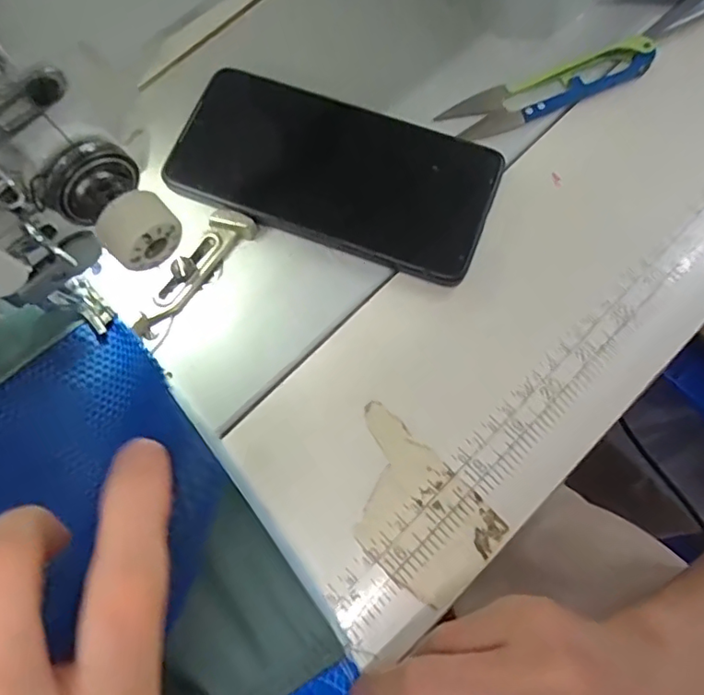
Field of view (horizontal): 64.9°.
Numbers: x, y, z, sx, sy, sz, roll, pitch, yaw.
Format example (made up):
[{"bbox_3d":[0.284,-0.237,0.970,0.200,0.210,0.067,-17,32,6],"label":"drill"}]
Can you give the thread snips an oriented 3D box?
[{"bbox_3d":[0.105,-0.139,0.296,0.111,0.016,0.027,-20,74,-4],"label":"thread snips"}]

